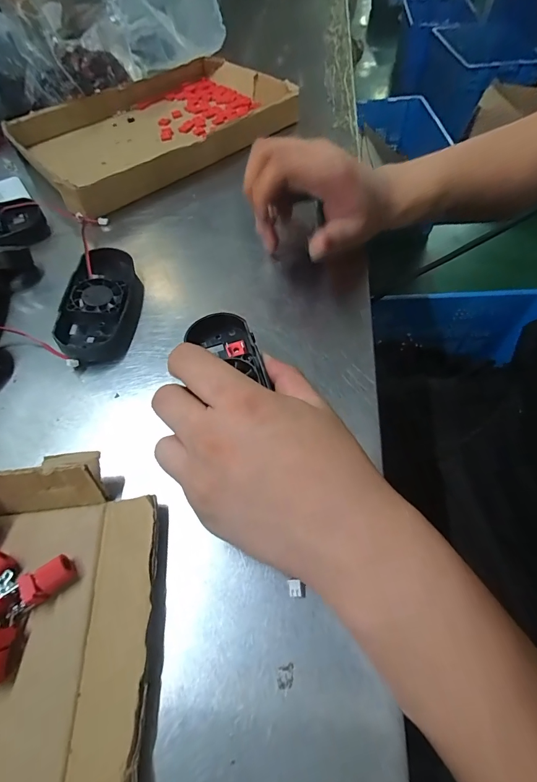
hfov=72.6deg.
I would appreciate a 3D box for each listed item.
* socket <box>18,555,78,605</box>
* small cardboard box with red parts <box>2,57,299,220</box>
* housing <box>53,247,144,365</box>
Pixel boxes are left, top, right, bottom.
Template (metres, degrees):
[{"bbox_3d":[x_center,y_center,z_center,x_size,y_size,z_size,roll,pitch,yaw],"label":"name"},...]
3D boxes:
[{"bbox_3d":[-0.116,0.100,0.193,0.022,0.014,0.017,-32,61,-16],"label":"socket"},{"bbox_3d":[-0.138,-0.343,0.471,0.323,0.041,0.237,-35,62,-18],"label":"small cardboard box with red parts"},{"bbox_3d":[-0.138,-0.075,0.305,0.057,0.021,0.114,1,58,4],"label":"housing"}]

